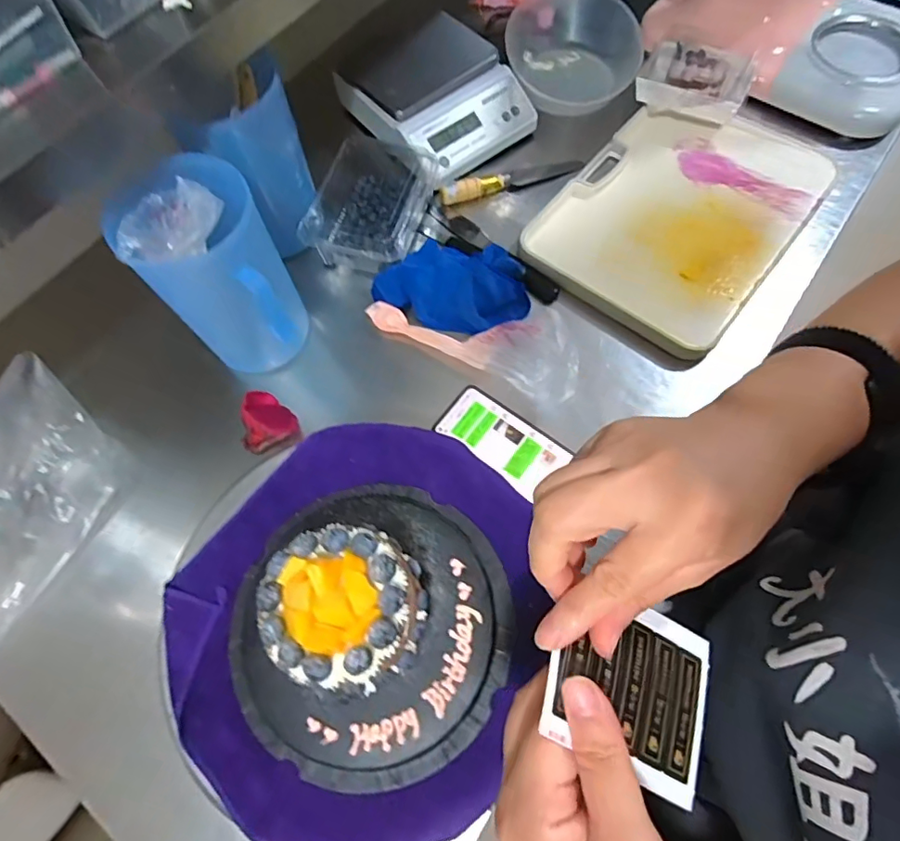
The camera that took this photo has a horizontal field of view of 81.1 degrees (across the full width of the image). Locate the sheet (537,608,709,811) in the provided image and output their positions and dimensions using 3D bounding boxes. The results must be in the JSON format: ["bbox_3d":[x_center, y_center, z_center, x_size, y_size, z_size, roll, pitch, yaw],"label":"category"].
[{"bbox_3d":[0.080,0.113,0.226,0.081,0.006,0.068,32,58,-13],"label":"sheet"}]

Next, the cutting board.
[{"bbox_3d":[0.292,-0.273,0.667,0.260,0.022,0.361,37,73,17],"label":"cutting board"}]

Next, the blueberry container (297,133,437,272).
[{"bbox_3d":[-0.105,-0.280,0.670,0.141,0.046,0.185,14,68,9],"label":"blueberry container"}]

